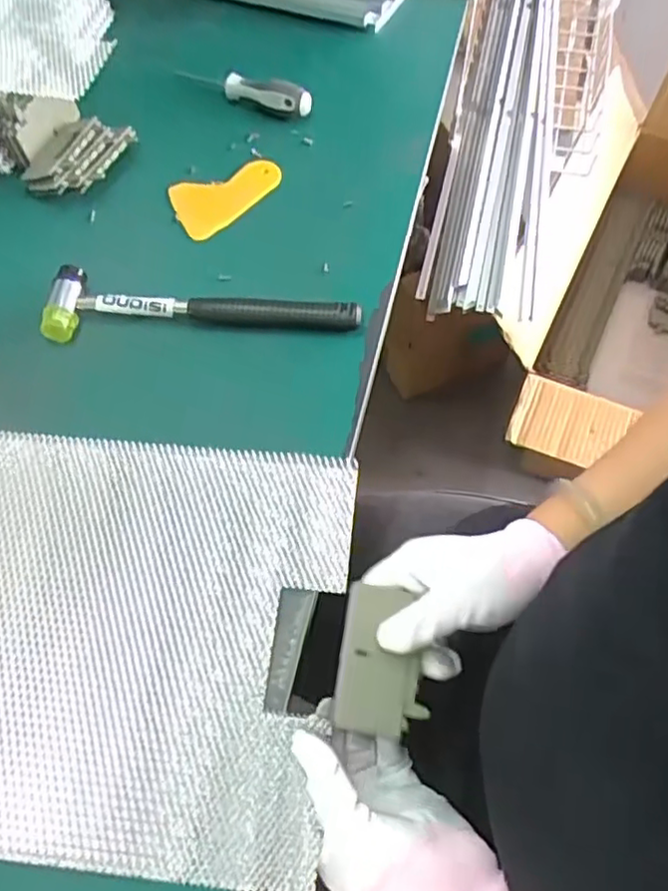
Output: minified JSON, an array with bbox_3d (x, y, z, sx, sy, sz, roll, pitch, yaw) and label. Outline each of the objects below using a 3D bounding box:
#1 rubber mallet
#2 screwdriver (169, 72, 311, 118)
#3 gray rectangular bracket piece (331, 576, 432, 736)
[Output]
[{"bbox_3d":[-0.101,-0.108,0.510,0.238,0.022,0.055,2,62,2],"label":"rubber mallet"},{"bbox_3d":[-0.085,-0.344,0.628,0.135,0.024,0.028,21,65,12],"label":"screwdriver"},{"bbox_3d":[0.031,0.130,0.404,0.052,0.014,0.081,7,63,5],"label":"gray rectangular bracket piece"}]

